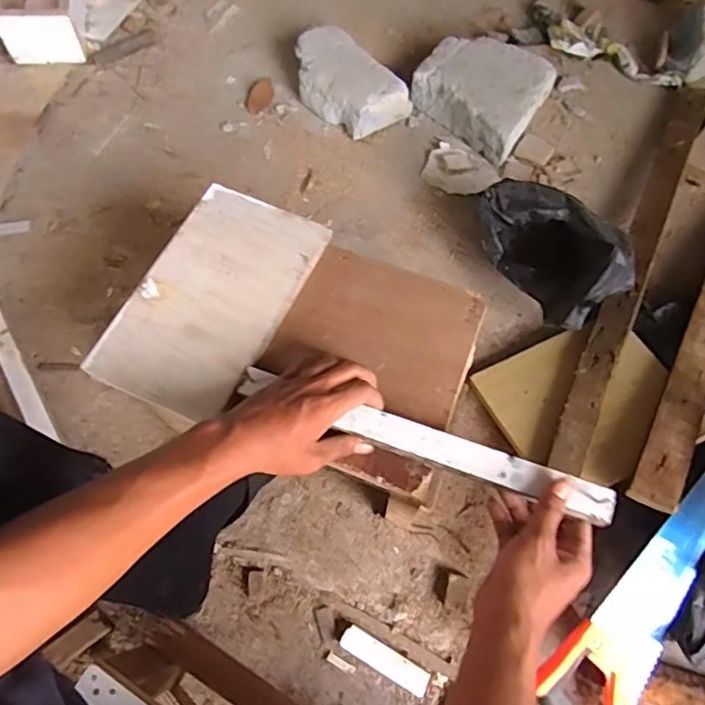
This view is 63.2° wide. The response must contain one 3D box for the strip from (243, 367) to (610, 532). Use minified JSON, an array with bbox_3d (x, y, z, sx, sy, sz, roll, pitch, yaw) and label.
[{"bbox_3d":[0.058,0.078,0.513,0.339,0.019,0.031,18,69,11],"label":"strip"}]

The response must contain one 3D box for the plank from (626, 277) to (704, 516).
[{"bbox_3d":[0.471,-0.035,0.754,0.050,0.013,0.550,22,61,25],"label":"plank"}]

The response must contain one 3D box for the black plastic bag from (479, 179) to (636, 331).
[{"bbox_3d":[0.275,-0.137,0.792,0.142,0.143,0.214,-26,70,-10],"label":"black plastic bag"}]

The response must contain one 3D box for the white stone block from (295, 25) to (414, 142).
[{"bbox_3d":[-0.013,-0.451,0.964,0.121,0.071,0.208,-43,74,-15],"label":"white stone block"}]

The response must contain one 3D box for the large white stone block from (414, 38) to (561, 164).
[{"bbox_3d":[0.215,-0.437,0.954,0.207,0.074,0.185,37,73,14],"label":"large white stone block"}]

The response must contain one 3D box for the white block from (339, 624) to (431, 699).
[{"bbox_3d":[0.040,0.367,0.682,0.112,0.007,0.029,28,71,11],"label":"white block"}]

